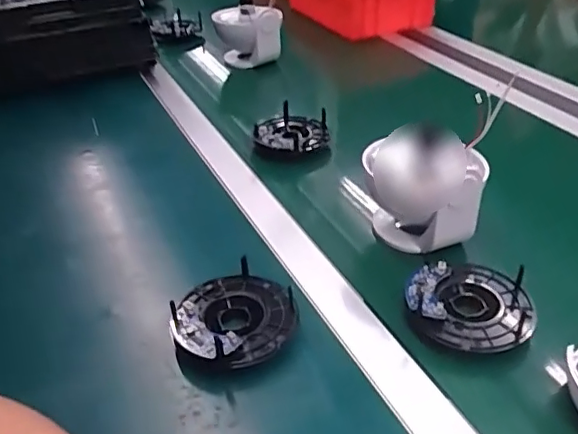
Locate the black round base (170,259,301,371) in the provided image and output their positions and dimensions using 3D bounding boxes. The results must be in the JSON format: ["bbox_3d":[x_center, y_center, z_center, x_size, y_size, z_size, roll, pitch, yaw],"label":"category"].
[{"bbox_3d":[-0.045,0.084,0.479,0.099,0.029,0.096,4,38,-3],"label":"black round base"}]

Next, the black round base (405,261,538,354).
[{"bbox_3d":[0.151,0.073,0.484,0.101,0.024,0.092,4,38,-3],"label":"black round base"}]

